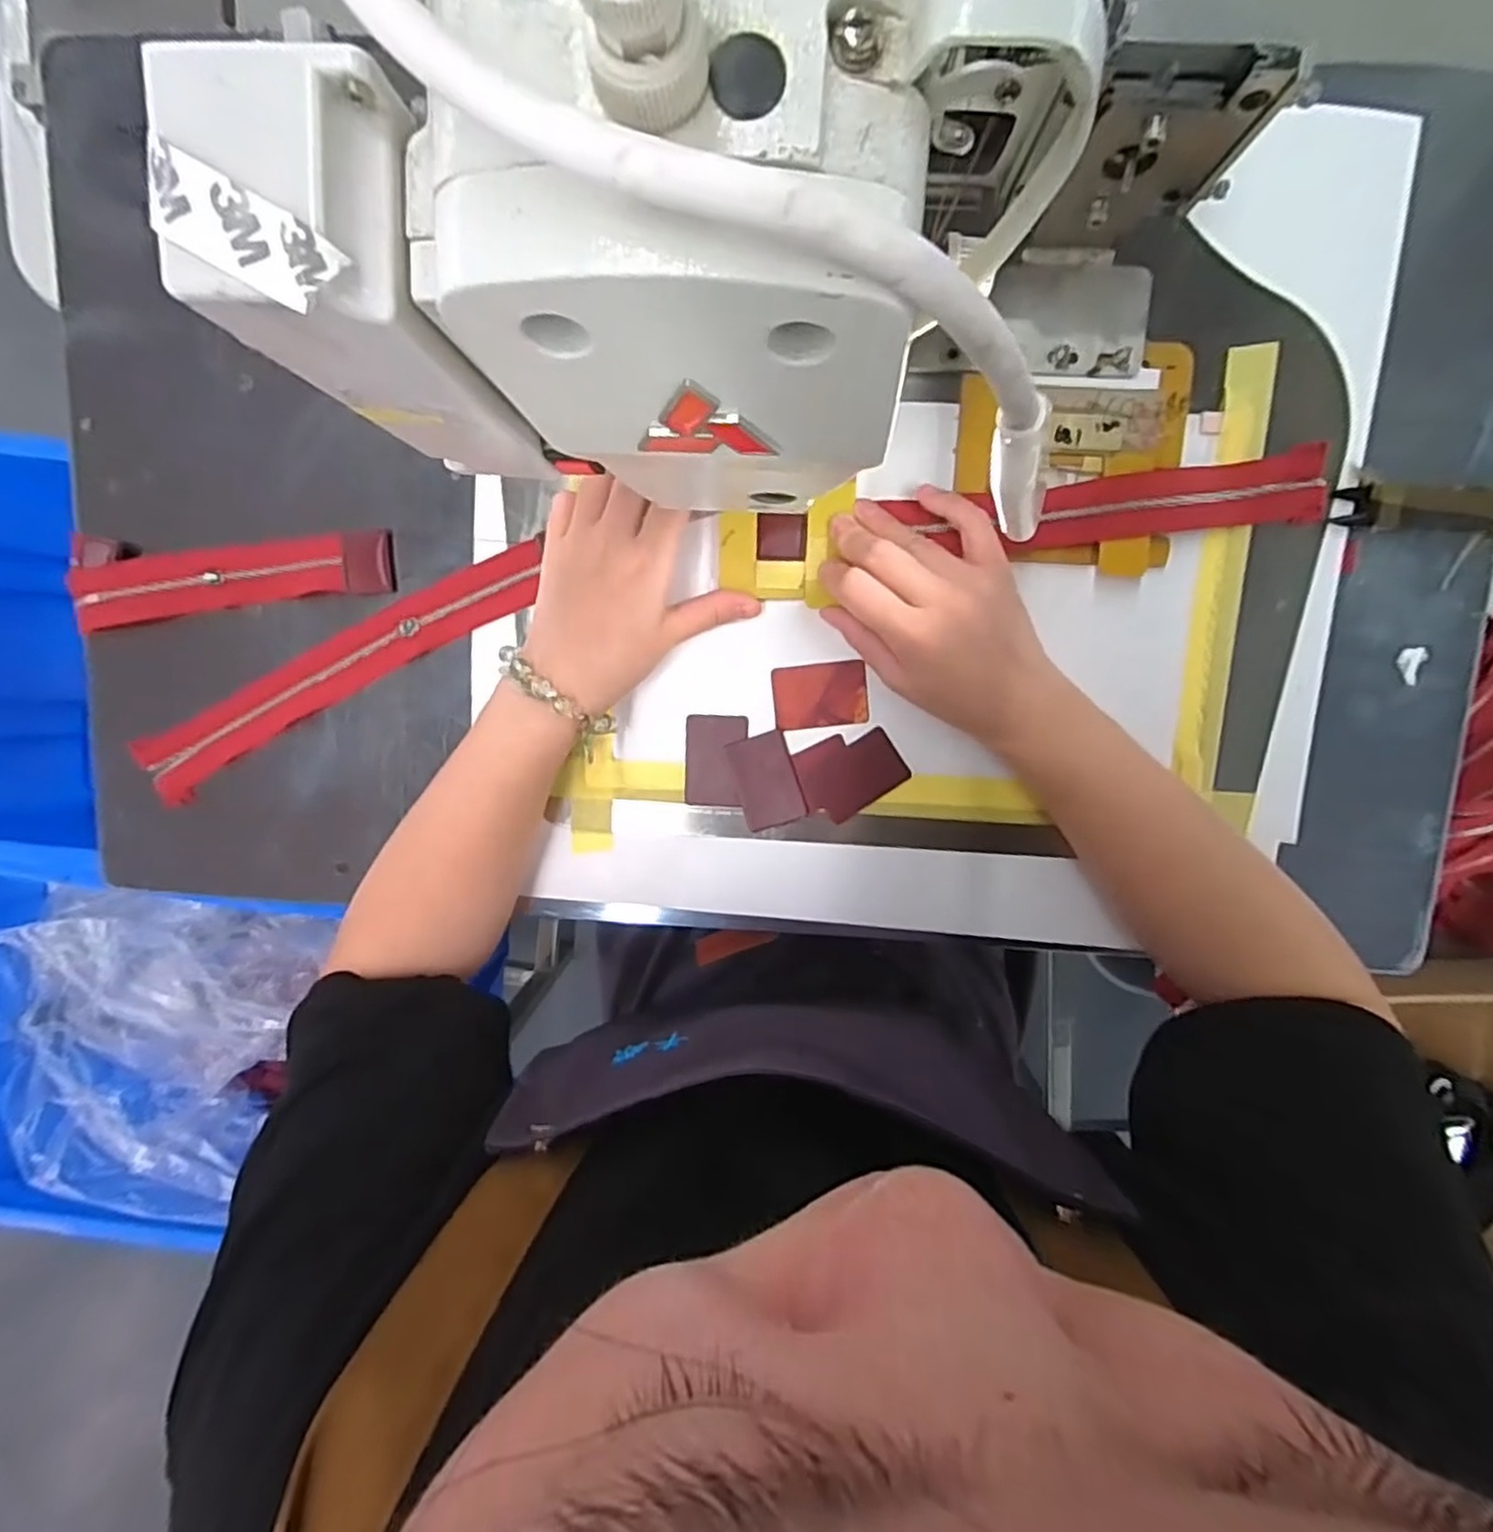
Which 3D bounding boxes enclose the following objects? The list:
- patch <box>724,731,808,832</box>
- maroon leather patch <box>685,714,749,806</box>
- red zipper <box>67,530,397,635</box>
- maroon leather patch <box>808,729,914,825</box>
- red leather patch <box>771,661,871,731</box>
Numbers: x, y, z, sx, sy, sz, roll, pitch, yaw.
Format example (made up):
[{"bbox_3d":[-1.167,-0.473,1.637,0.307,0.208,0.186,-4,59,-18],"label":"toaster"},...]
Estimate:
[{"bbox_3d":[0.012,0.009,0.396,0.034,0.004,0.052,-17,96,4],"label":"patch"},{"bbox_3d":[-0.018,-0.003,0.396,0.033,0.004,0.052,3,97,1],"label":"maroon leather patch"},{"bbox_3d":[-0.291,-0.106,0.395,0.185,0.012,0.034,-8,96,3],"label":"red zipper"},{"bbox_3d":[0.064,0.005,0.392,0.050,0.004,0.034,-34,94,5],"label":"maroon leather patch"},{"bbox_3d":[0.041,-0.039,0.386,0.051,0.004,0.034,-6,96,2],"label":"red leather patch"}]

